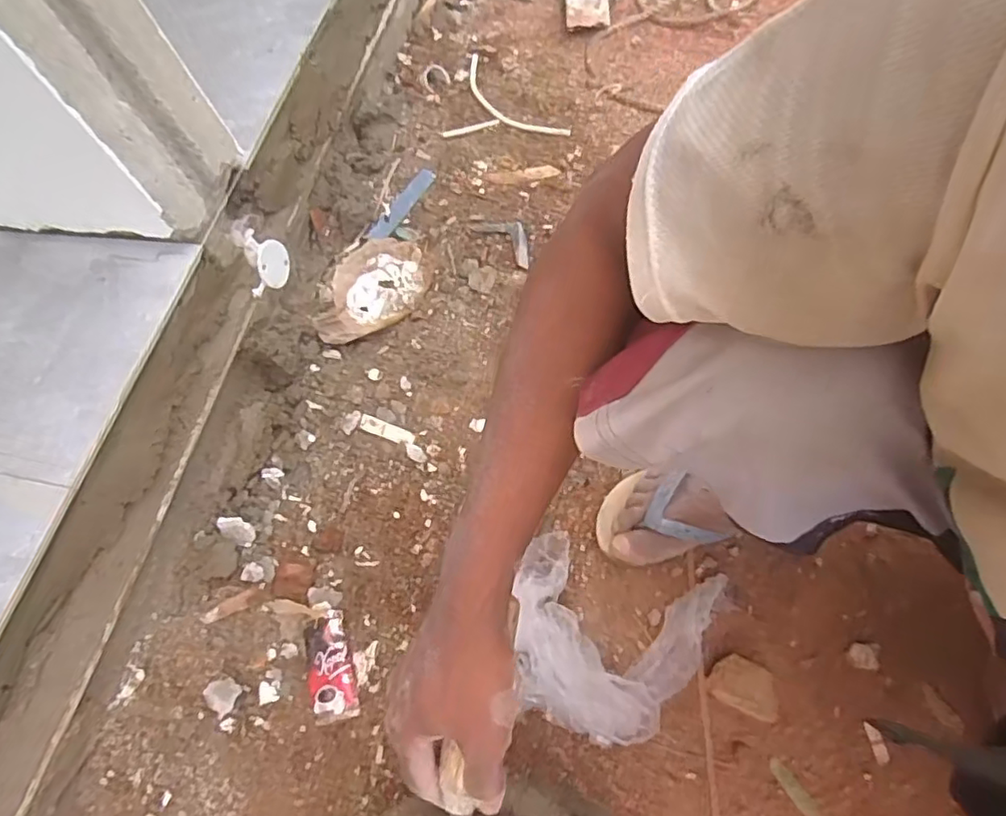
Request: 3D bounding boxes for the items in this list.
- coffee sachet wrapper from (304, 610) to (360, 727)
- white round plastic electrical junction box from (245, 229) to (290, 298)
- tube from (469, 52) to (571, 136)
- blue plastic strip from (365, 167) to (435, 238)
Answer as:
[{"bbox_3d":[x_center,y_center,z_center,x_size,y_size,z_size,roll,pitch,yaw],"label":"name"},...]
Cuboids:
[{"bbox_3d":[-0.186,0.276,0.662,0.049,0.013,0.105,-17,64,-5],"label":"coffee sachet wrapper"},{"bbox_3d":[-0.311,-0.188,0.814,0.025,0.077,0.081,0,63,11],"label":"white round plastic electrical junction box"},{"bbox_3d":[0.001,-0.509,1.033,0.071,0.018,0.271,-36,62,-8],"label":"tube"},{"bbox_3d":[-0.152,-0.311,0.951,0.027,0.007,0.148,35,72,-6],"label":"blue plastic strip"}]

